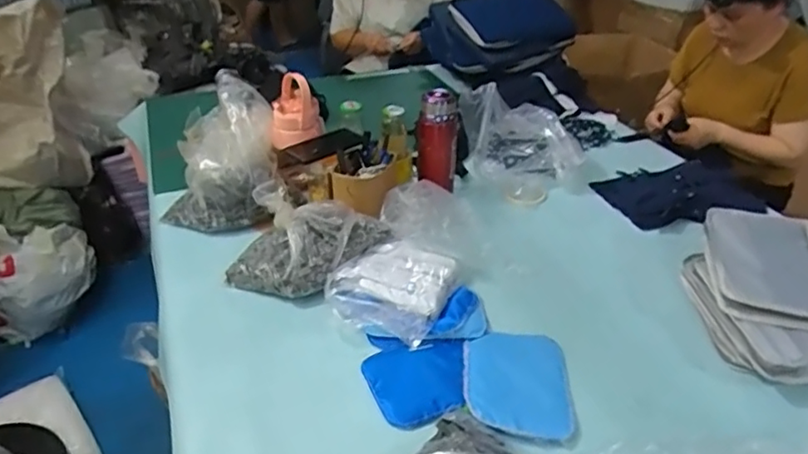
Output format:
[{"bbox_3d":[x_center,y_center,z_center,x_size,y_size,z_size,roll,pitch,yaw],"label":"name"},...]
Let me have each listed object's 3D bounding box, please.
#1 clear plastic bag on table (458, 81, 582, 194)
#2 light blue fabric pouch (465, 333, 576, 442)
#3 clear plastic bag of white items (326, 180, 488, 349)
[{"bbox_3d":[0.265,-0.199,1.346,0.231,0.156,0.251,-4,34,-5],"label":"clear plastic bag on table"},{"bbox_3d":[0.163,0.219,0.853,0.147,0.016,0.196,2,34,4],"label":"light blue fabric pouch"},{"bbox_3d":[0.024,0.045,1.049,0.207,0.073,0.375,15,37,22],"label":"clear plastic bag of white items"}]

